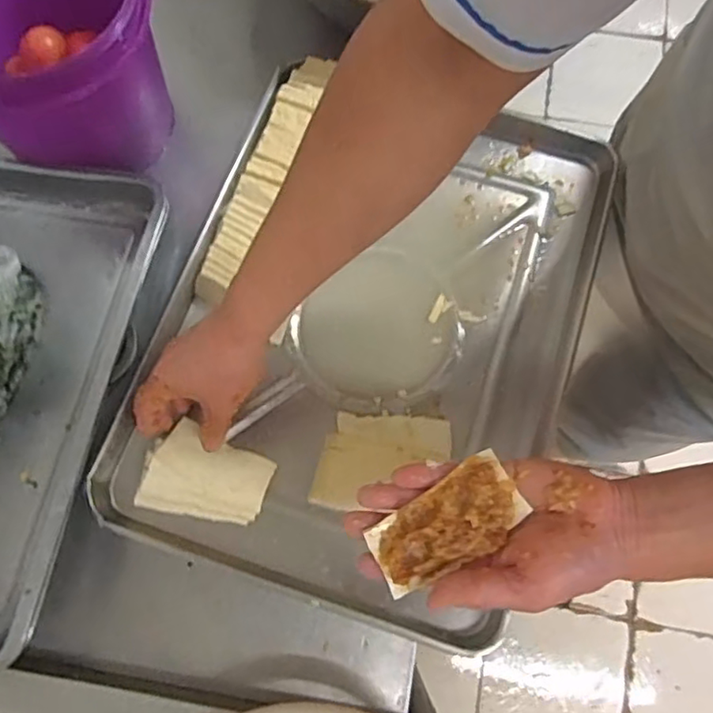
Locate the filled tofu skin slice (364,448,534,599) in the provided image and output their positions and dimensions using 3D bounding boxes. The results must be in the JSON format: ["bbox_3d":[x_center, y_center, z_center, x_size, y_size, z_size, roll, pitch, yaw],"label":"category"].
[{"bbox_3d":[0.063,0.120,0.428,0.108,0.013,0.053,-35,75,0],"label":"filled tofu skin slice"}]

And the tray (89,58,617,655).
[{"bbox_3d":[0.014,-0.034,0.662,0.432,0.090,0.562,17,74,6],"label":"tray"}]

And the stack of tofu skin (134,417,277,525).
[{"bbox_3d":[-0.145,0.113,0.600,0.122,0.020,0.087,9,73,3],"label":"stack of tofu skin"}]

